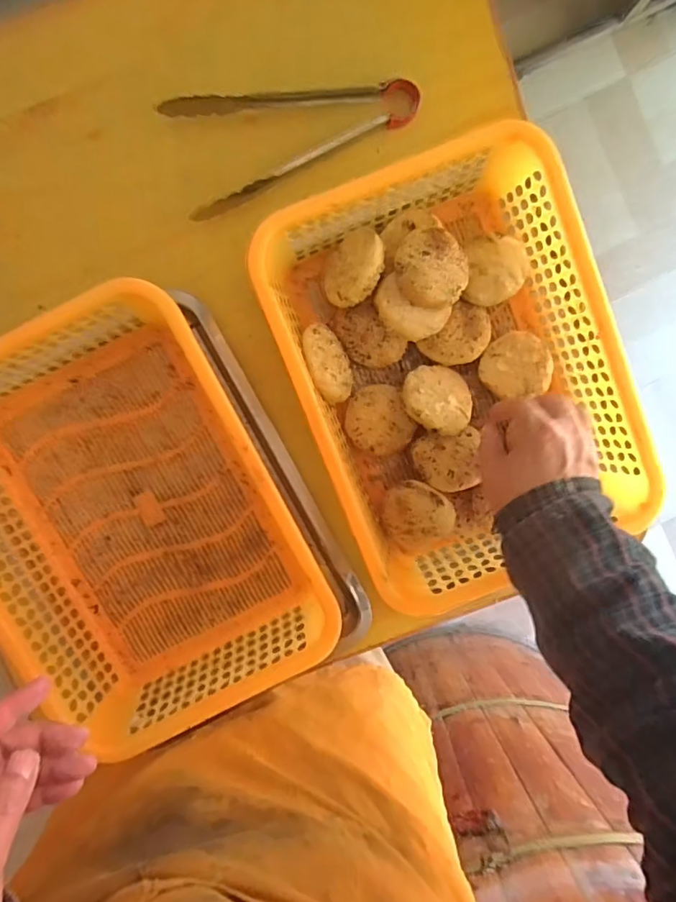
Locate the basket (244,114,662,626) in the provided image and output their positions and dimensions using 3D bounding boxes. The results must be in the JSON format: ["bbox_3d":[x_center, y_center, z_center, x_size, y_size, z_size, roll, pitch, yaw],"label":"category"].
[{"bbox_3d":[0.101,-0.062,0.485,0.253,0.095,0.341,-22,96,1],"label":"basket"}]

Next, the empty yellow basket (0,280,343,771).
[{"bbox_3d":[-0.176,0.061,0.488,0.247,0.098,0.327,-27,96,1],"label":"empty yellow basket"}]

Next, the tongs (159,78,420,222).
[{"bbox_3d":[-0.036,-0.292,0.494,0.212,0.033,0.092,-21,96,1],"label":"tongs"}]

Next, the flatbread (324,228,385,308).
[{"bbox_3d":[0.012,-0.161,0.479,0.015,0.067,0.063,20,123,-45],"label":"flatbread"}]

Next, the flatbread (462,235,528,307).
[{"bbox_3d":[0.140,-0.162,0.493,0.053,0.015,0.061,0,96,-2],"label":"flatbread"}]

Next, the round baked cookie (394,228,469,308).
[{"bbox_3d":[0.080,-0.153,0.460,0.060,0.018,0.063,0,96,-2],"label":"round baked cookie"}]

